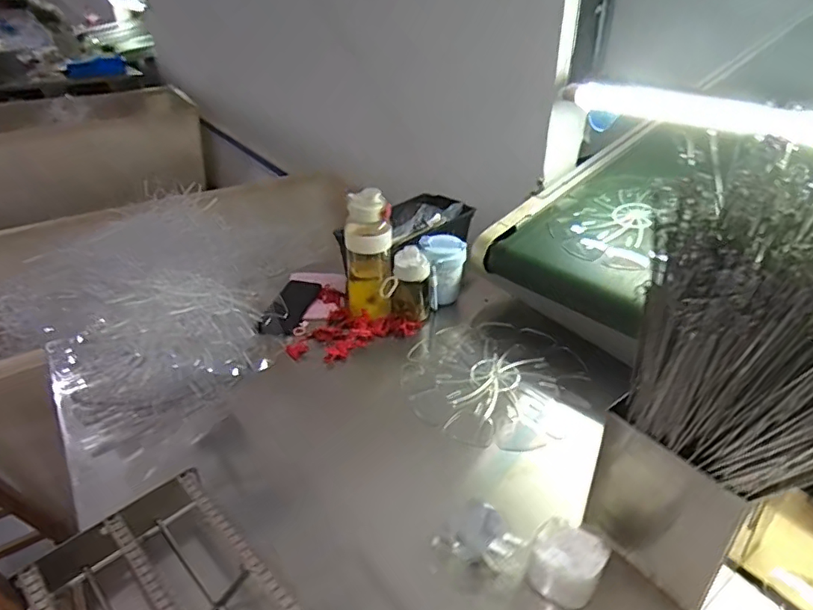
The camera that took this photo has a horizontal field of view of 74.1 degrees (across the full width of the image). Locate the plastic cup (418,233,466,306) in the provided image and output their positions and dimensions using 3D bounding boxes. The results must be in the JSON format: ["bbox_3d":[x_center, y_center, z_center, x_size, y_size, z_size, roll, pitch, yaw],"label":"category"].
[{"bbox_3d":[0.072,-0.073,1.107,0.084,0.131,0.080,0,33,0],"label":"plastic cup"}]

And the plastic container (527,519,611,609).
[{"bbox_3d":[0.182,0.296,0.614,0.073,0.055,0.079,20,38,28],"label":"plastic container"}]

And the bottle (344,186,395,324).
[{"bbox_3d":[-0.073,-0.087,1.032,0.090,0.247,0.075,-1,33,-2],"label":"bottle"}]

